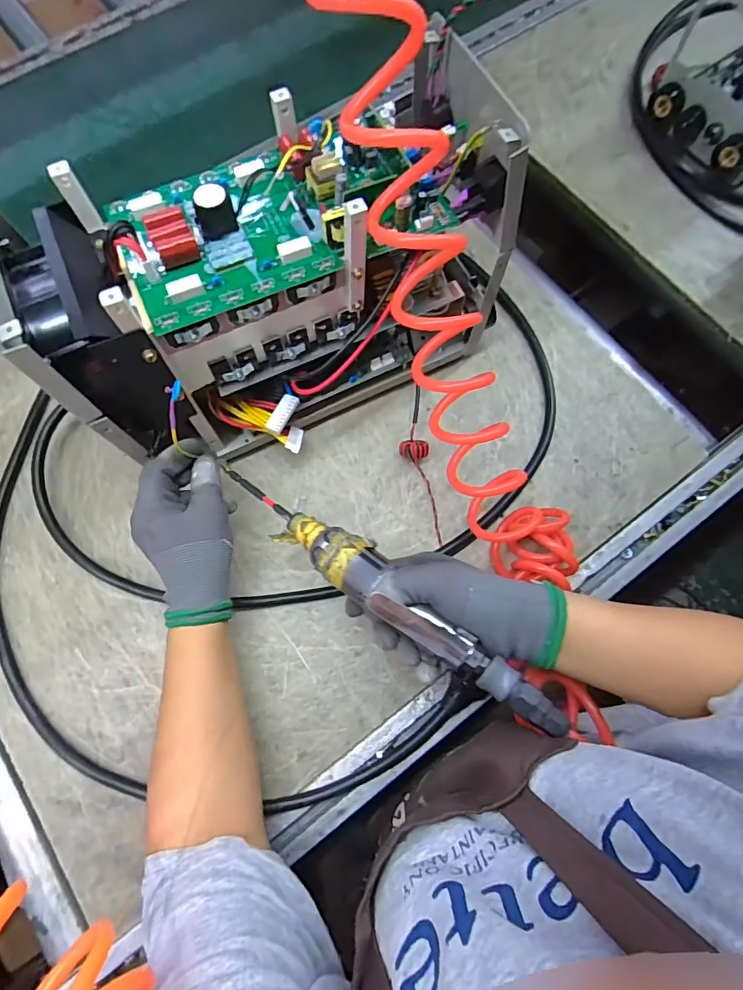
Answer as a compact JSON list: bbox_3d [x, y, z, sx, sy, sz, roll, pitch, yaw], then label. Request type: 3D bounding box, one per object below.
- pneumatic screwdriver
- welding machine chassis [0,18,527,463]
[{"bbox_3d":[-0.002,0.063,0.373,0.324,0.044,0.039,34,77,23],"label":"pneumatic screwdriver"},{"bbox_3d":[-0.070,-0.167,0.417,0.354,0.220,0.147,-24,74,-5],"label":"welding machine chassis"}]

